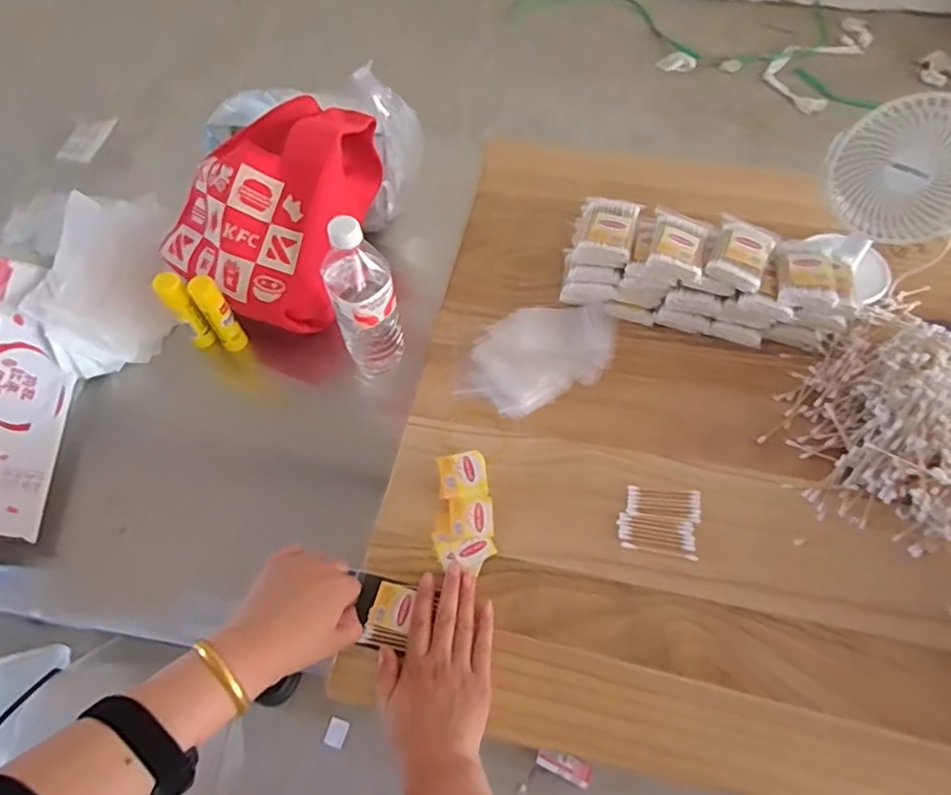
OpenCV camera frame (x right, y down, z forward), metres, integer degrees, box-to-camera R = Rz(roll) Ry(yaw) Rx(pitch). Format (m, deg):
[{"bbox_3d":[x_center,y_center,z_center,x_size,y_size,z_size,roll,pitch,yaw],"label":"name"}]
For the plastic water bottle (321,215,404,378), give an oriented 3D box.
[{"bbox_3d":[-0.123,-0.106,0.650,0.064,0.225,0.064,-16,61,-8],"label":"plastic water bottle"}]

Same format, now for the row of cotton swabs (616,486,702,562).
[{"bbox_3d":[0.184,0.121,0.588,0.076,0.005,0.067,9,61,7],"label":"row of cotton swabs"}]

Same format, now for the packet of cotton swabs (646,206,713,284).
[{"bbox_3d":[0.221,-0.167,0.642,0.059,0.019,0.082,15,62,10],"label":"packet of cotton swabs"}]

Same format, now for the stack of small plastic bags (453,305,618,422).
[{"bbox_3d":[0.074,-0.050,0.682,0.191,0.009,0.122,-25,63,-13],"label":"stack of small plastic bags"}]

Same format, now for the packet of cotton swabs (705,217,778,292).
[{"bbox_3d":[0.286,-0.154,0.636,0.057,0.025,0.074,24,63,14],"label":"packet of cotton swabs"}]

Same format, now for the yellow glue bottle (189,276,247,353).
[{"bbox_3d":[-0.310,-0.097,0.719,0.029,0.121,0.021,-28,63,-14],"label":"yellow glue bottle"}]

